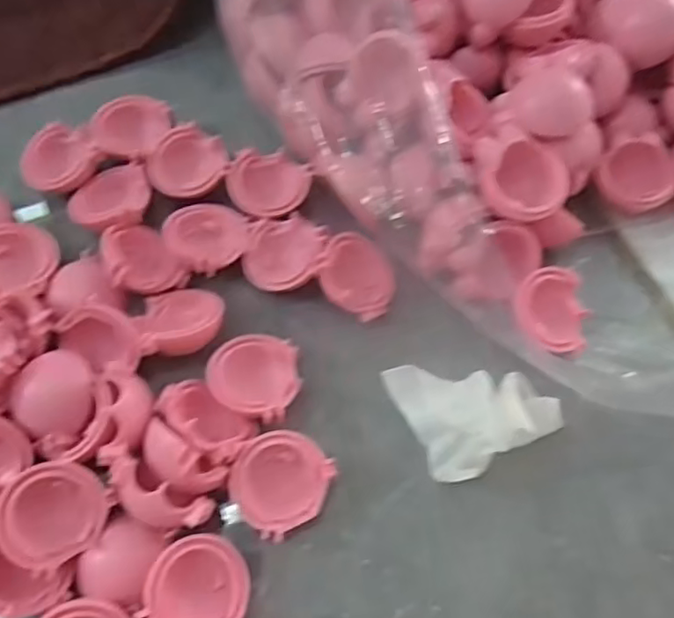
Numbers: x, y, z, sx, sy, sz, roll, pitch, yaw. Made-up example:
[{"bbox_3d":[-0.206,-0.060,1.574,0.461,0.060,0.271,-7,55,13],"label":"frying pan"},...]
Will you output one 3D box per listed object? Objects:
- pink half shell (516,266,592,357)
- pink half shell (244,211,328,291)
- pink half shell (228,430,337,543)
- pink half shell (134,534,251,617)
[{"bbox_3d":[0.076,0.001,0.228,0.030,0.011,0.030,4,80,-24],"label":"pink half shell"},{"bbox_3d":[-0.019,-0.020,0.234,0.030,0.019,0.027,-10,65,-8],"label":"pink half shell"},{"bbox_3d":[-0.018,0.055,0.202,0.030,0.016,0.030,2,76,-10],"label":"pink half shell"},{"bbox_3d":[-0.041,0.081,0.183,0.028,0.015,0.028,4,63,-8],"label":"pink half shell"}]

